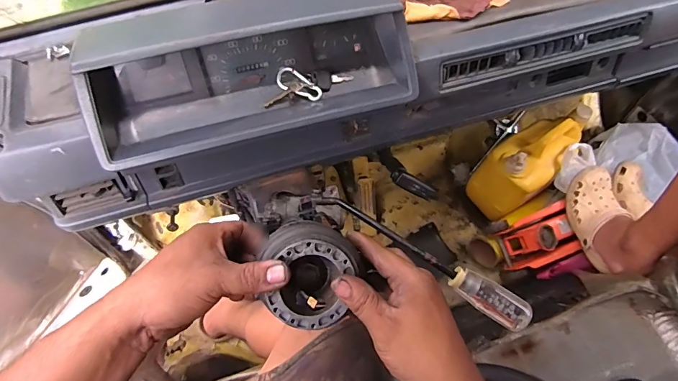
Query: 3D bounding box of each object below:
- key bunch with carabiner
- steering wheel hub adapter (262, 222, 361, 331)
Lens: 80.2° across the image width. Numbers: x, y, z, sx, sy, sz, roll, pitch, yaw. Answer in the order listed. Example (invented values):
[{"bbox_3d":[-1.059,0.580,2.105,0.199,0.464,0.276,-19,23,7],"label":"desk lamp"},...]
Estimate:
[{"bbox_3d":[-0.039,-0.134,0.512,0.112,0.032,0.040,-10,63,-6],"label":"key bunch with carabiner"},{"bbox_3d":[-0.028,0.075,0.384,0.092,0.060,0.092,-1,95,-10],"label":"steering wheel hub adapter"}]

